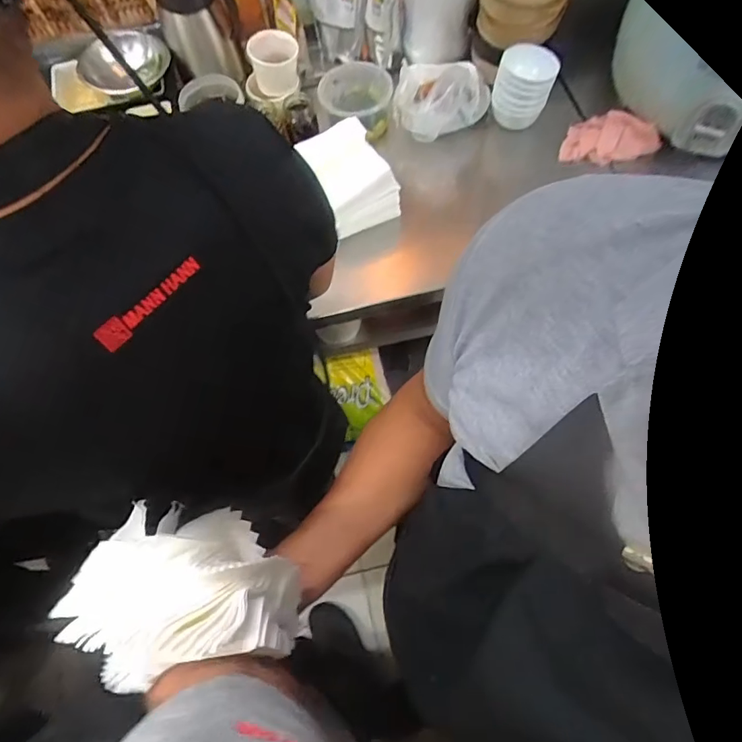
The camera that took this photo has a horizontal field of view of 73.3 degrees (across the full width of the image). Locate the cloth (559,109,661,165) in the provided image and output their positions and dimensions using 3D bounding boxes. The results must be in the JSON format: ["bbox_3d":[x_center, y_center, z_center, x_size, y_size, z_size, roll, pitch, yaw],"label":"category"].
[{"bbox_3d":[0.452,-0.444,0.950,0.182,0.025,0.092,-11,87,6],"label":"cloth"}]

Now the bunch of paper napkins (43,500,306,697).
[{"bbox_3d":[-0.161,0.188,0.443,0.157,0.111,0.138,-13,67,-3],"label":"bunch of paper napkins"}]

